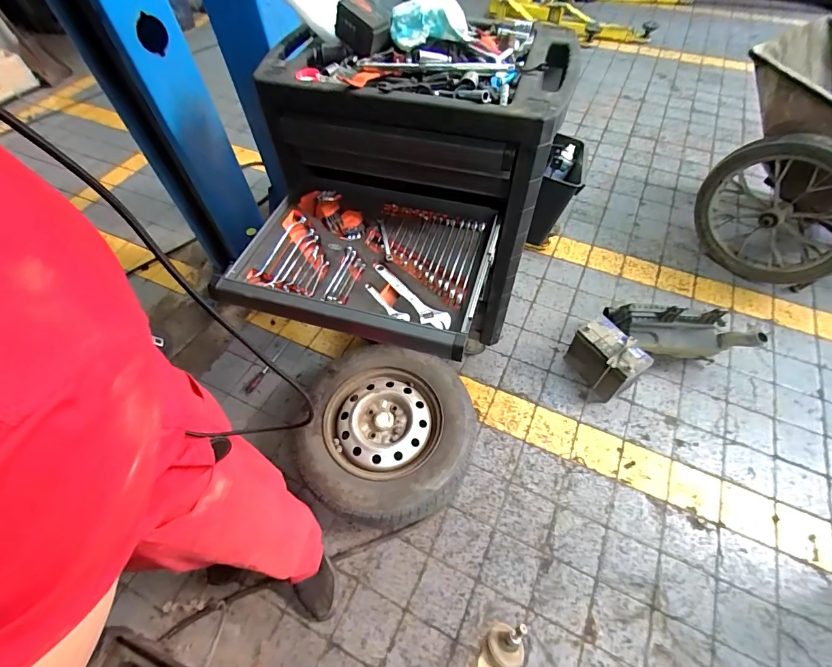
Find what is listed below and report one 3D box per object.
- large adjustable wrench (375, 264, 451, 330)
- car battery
[{"bbox_3d":[-0.015,-0.083,0.878,0.049,0.009,0.236,-36,61,-21],"label":"large adjustable wrench"},{"bbox_3d":[0.687,0.099,1.473,0.172,0.209,0.238,-28,58,-16],"label":"car battery"}]

